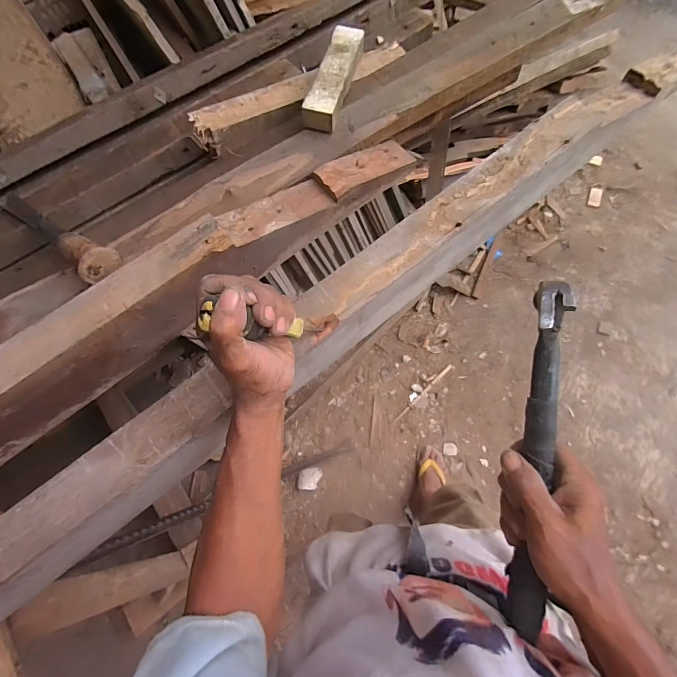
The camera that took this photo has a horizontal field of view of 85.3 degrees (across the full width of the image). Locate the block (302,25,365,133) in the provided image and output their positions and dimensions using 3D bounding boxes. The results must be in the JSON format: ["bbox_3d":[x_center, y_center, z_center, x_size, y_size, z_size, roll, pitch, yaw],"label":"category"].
[{"bbox_3d":[-0.005,-0.399,0.560,0.046,0.035,0.188,15,71,7],"label":"block"}]

